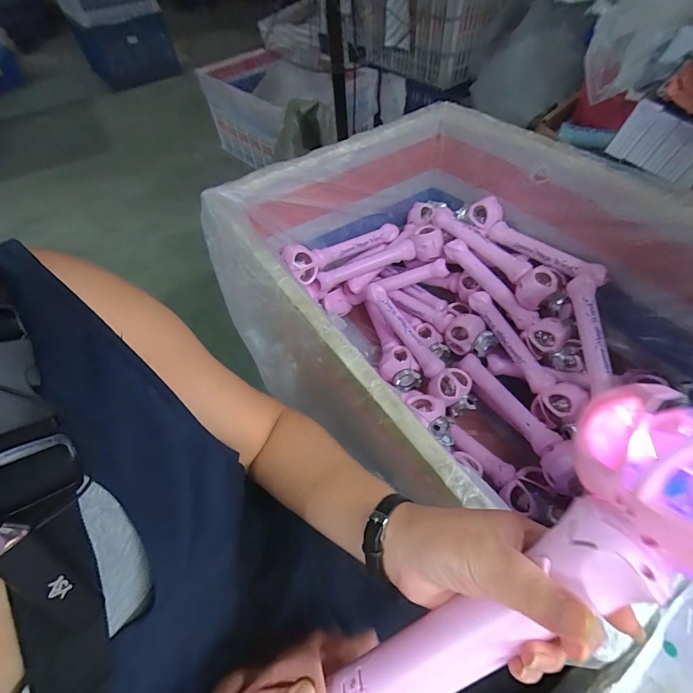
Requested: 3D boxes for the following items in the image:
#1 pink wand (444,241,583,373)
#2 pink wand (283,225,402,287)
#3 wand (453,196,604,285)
[{"bbox_3d":[0.364,-0.093,0.807,0.059,0.066,0.372,-34,73,-18],"label":"pink wand"},{"bbox_3d":[0.000,-0.246,0.876,0.326,0.095,0.056,-32,59,-17],"label":"pink wand"},{"bbox_3d":[0.391,-0.233,0.788,0.051,0.069,0.342,-39,61,-21],"label":"wand"}]

